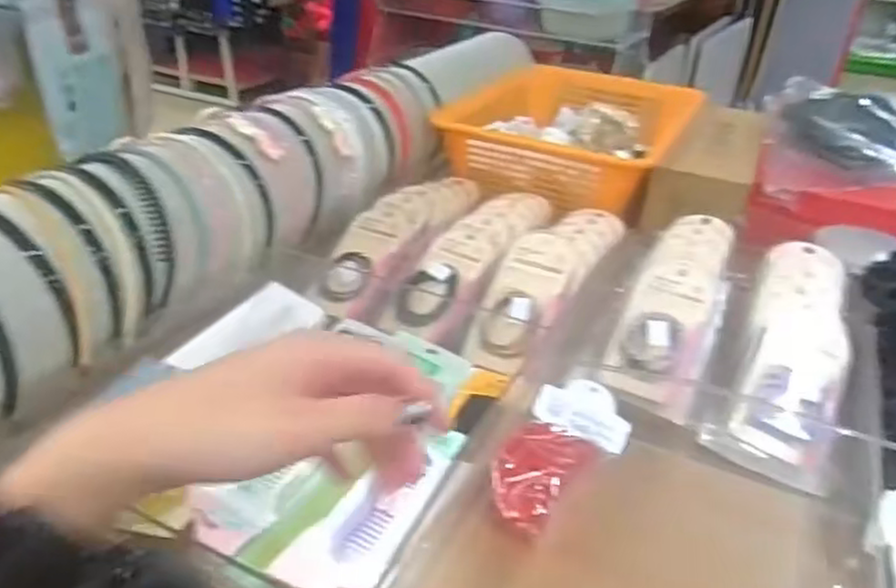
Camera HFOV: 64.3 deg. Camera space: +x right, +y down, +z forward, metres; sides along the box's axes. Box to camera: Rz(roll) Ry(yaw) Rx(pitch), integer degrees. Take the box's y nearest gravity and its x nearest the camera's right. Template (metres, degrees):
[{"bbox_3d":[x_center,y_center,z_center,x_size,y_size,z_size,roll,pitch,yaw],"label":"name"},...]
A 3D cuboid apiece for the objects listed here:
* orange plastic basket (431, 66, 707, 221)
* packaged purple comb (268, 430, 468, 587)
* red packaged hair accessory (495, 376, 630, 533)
[{"bbox_3d":[0.190,-0.231,1.009,0.272,0.097,0.370,16,32,19],"label":"orange plastic basket"},{"bbox_3d":[-0.042,0.128,0.439,0.054,0.009,0.144,16,36,23],"label":"packaged purple comb"},{"bbox_3d":[0.083,0.114,0.517,0.070,0.023,0.144,17,33,21],"label":"red packaged hair accessory"}]

